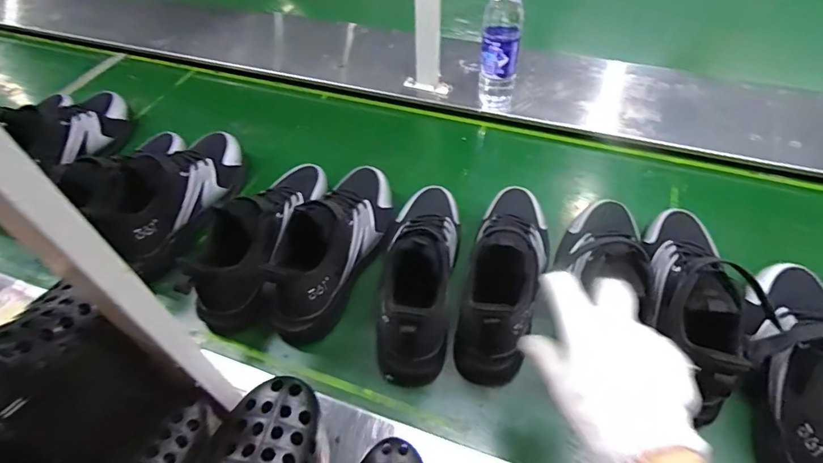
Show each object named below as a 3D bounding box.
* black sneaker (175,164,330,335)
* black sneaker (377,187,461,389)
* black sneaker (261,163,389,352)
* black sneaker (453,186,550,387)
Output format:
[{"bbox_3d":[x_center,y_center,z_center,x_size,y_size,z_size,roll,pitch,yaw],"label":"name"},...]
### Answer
[{"bbox_3d":[-0.192,-0.009,0.609,0.096,0.116,0.276,14,53,14],"label":"black sneaker"},{"bbox_3d":[0.014,0.037,0.567,0.091,0.142,0.288,5,52,7],"label":"black sneaker"},{"bbox_3d":[-0.104,0.005,0.604,0.089,0.133,0.278,18,54,16],"label":"black sneaker"},{"bbox_3d":[0.128,0.031,0.550,0.088,0.131,0.282,12,53,12],"label":"black sneaker"}]

